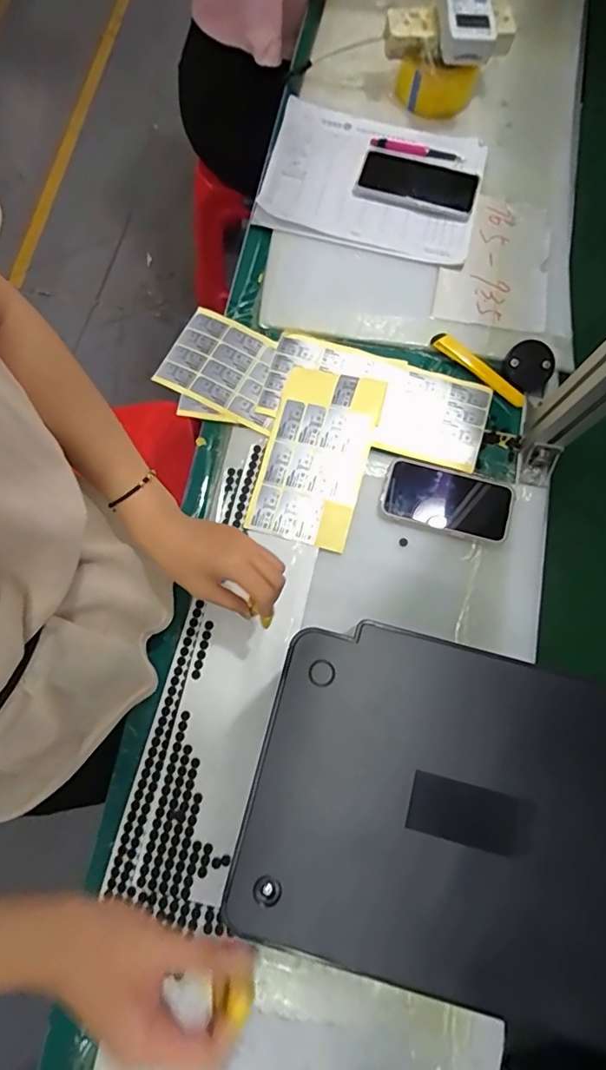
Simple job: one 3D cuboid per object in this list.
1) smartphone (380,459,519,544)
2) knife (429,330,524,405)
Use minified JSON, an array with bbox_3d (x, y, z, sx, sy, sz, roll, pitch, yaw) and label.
[{"bbox_3d":[0.171,-0.041,0.624,0.152,0.011,0.074,17,77,3],"label":"smartphone"},{"bbox_3d":[0.223,-0.210,0.661,0.138,0.010,0.022,37,79,7],"label":"knife"}]

